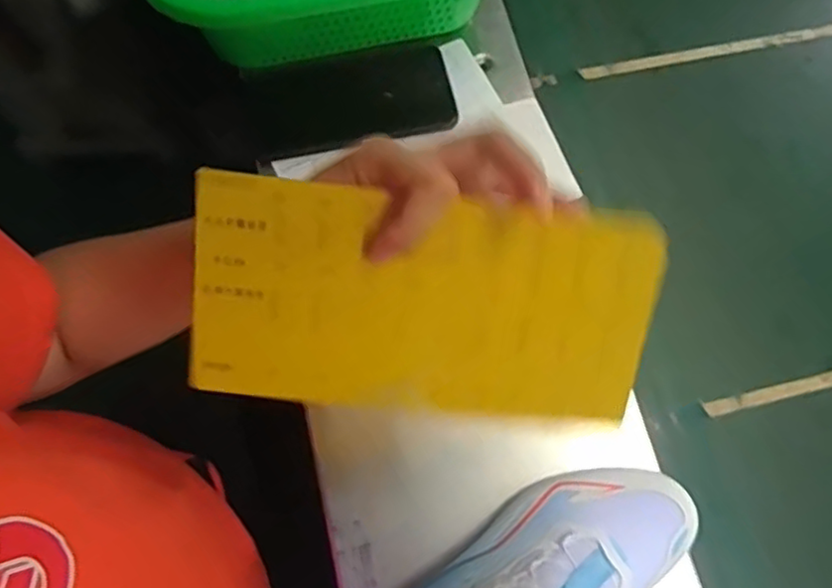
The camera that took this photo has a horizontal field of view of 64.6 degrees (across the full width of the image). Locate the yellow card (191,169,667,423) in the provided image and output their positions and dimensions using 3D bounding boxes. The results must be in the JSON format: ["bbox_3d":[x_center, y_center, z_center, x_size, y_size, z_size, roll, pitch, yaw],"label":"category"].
[{"bbox_3d":[0.003,0.007,0.281,0.188,0.005,0.095,6,109,-2],"label":"yellow card"}]

